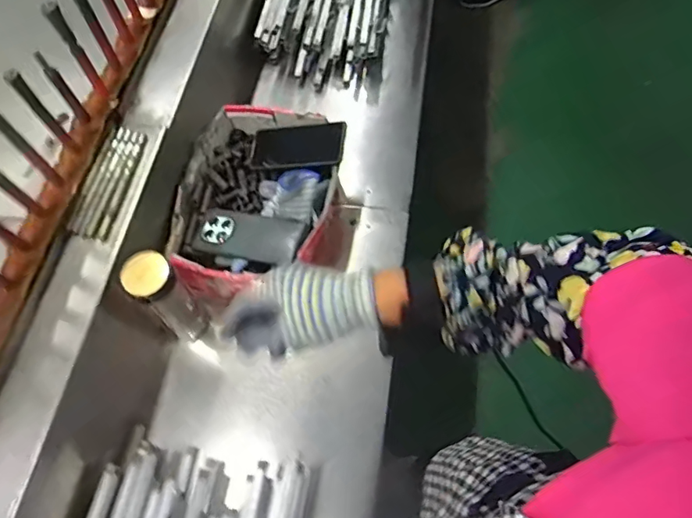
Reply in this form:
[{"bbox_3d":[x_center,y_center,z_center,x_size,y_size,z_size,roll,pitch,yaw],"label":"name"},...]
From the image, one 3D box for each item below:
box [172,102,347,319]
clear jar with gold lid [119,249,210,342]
[{"bbox_3d":[-0.126,-0.091,0.805,0.241,0.120,0.337,1,62,3],"label":"box"},{"bbox_3d":[-0.242,0.058,0.703,0.063,0.193,0.051,-35,65,-15],"label":"clear jar with gold lid"}]

